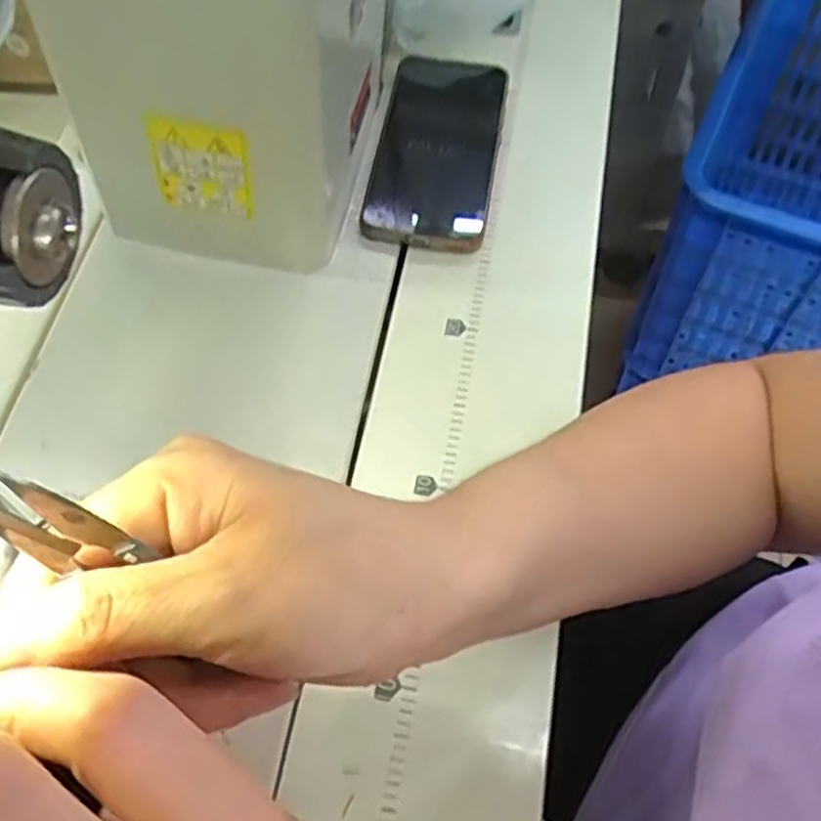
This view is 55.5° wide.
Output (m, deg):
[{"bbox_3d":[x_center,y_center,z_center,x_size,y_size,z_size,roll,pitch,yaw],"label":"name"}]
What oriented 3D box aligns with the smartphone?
[{"bbox_3d":[0.018,-0.173,0.509,0.078,0.016,0.166,7,61,6],"label":"smartphone"}]

